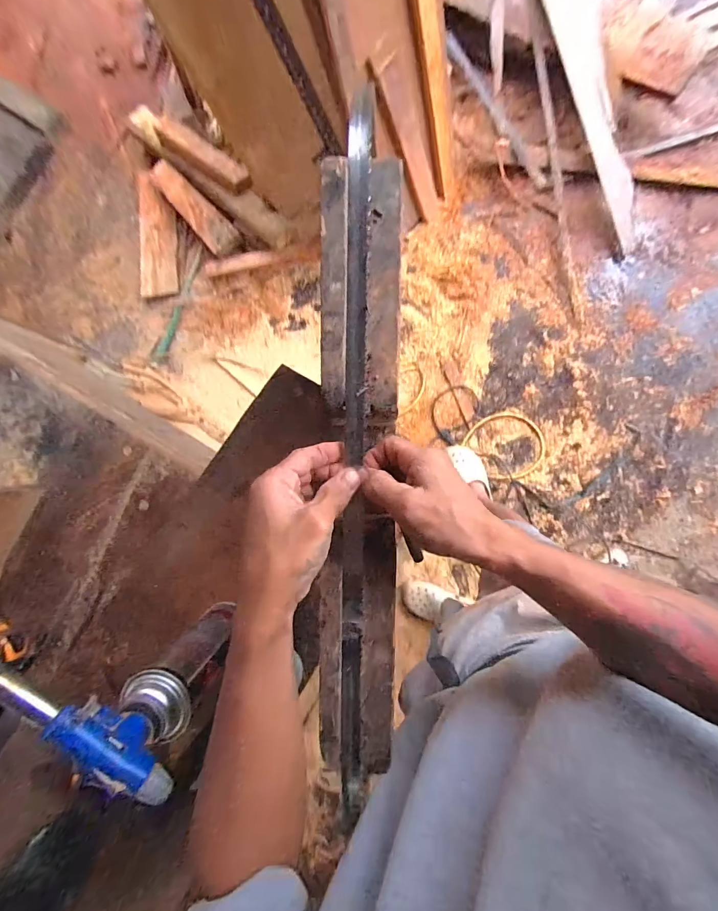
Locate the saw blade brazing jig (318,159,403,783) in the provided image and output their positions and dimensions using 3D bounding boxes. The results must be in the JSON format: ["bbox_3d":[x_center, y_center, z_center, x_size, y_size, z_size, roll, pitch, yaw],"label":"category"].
[{"bbox_3d":[0.001,0.017,0.343,0.065,0.026,0.520,0,90,7],"label":"saw blade brazing jig"}]

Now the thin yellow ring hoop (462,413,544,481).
[{"bbox_3d":[0.502,-0.031,1.336,0.226,0.014,0.239,0,90,7],"label":"thin yellow ring hoop"}]

